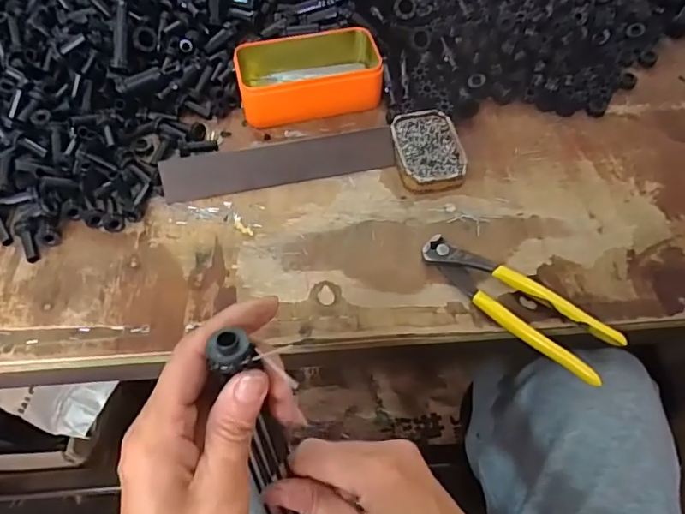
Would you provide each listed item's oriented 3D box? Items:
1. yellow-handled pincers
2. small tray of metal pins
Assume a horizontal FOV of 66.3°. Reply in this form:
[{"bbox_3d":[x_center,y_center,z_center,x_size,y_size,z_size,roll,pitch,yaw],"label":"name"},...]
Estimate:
[{"bbox_3d":[0.137,0.034,0.423,0.165,0.021,0.045,38,64,21],"label":"yellow-handled pincers"},{"bbox_3d":[0.082,-0.103,0.507,0.061,0.020,0.090,-8,58,-6],"label":"small tray of metal pins"}]

